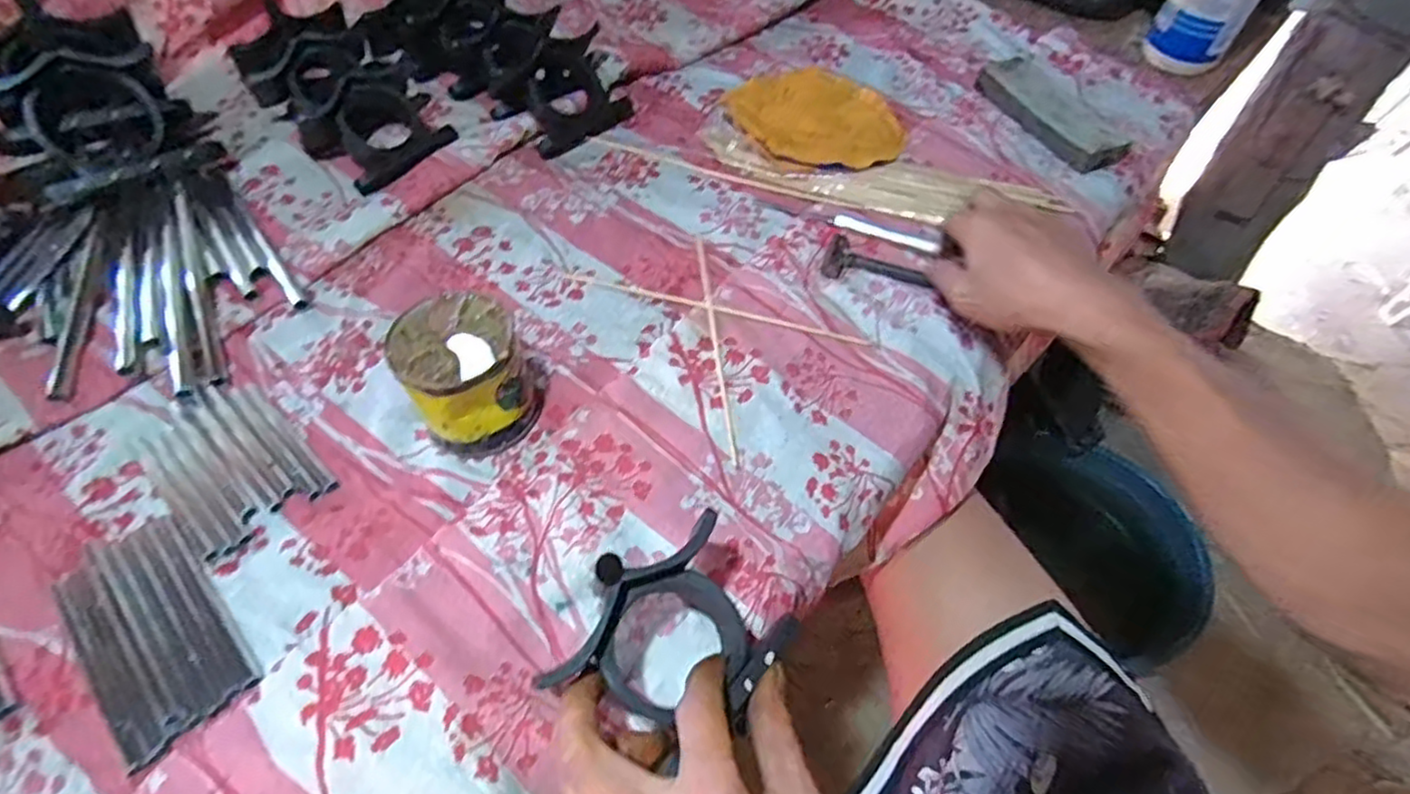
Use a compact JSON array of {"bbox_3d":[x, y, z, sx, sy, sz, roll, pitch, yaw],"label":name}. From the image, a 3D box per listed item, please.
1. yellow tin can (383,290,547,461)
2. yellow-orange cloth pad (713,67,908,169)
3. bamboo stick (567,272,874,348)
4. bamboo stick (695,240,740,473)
[{"bbox_3d":[-0.144,-0.015,0.432,0.077,0.072,0.073,-19,56,-13],"label":"yellow tin can"},{"bbox_3d":[0.098,-0.260,0.627,0.166,0.035,0.166,4,54,3],"label":"yellow-orange cloth pad"},{"bbox_3d":[0.007,-0.067,0.511,0.237,0.004,0.011,16,56,12],"label":"bamboo stick"},{"bbox_3d":[0.007,-0.044,0.490,0.006,0.004,0.206,-6,54,-4],"label":"bamboo stick"}]

